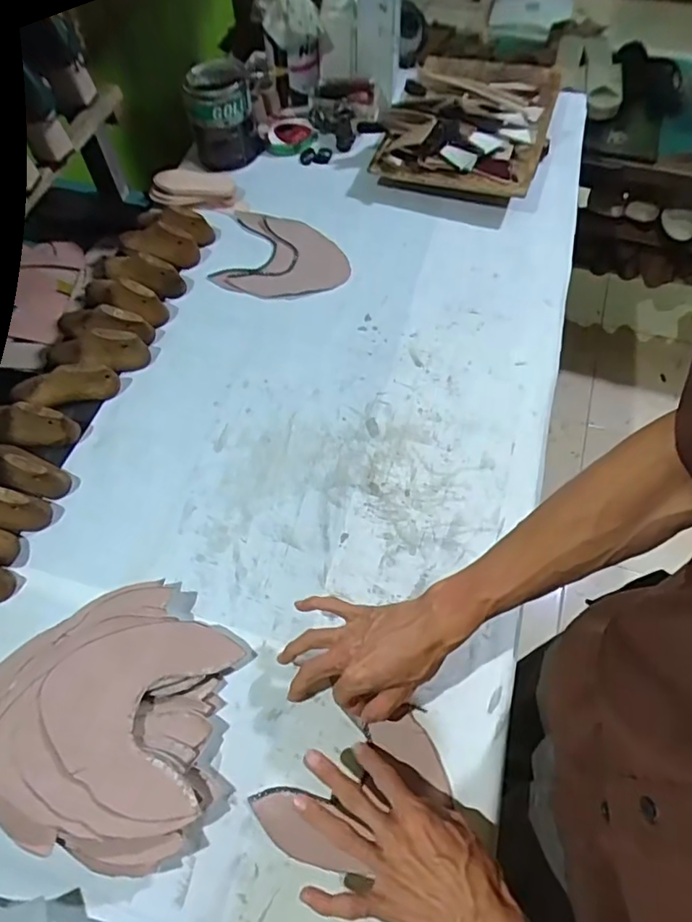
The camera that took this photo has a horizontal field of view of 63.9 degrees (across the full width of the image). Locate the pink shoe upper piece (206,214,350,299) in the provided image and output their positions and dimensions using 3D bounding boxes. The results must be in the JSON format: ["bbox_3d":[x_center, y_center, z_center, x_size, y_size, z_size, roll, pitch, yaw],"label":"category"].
[{"bbox_3d":[-0.094,-0.321,0.871,0.200,0.010,0.171,9,63,7],"label":"pink shoe upper piece"}]

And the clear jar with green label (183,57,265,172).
[{"bbox_3d":[-0.205,-0.576,0.928,0.110,0.130,0.092,-13,61,-5],"label":"clear jar with green label"}]

